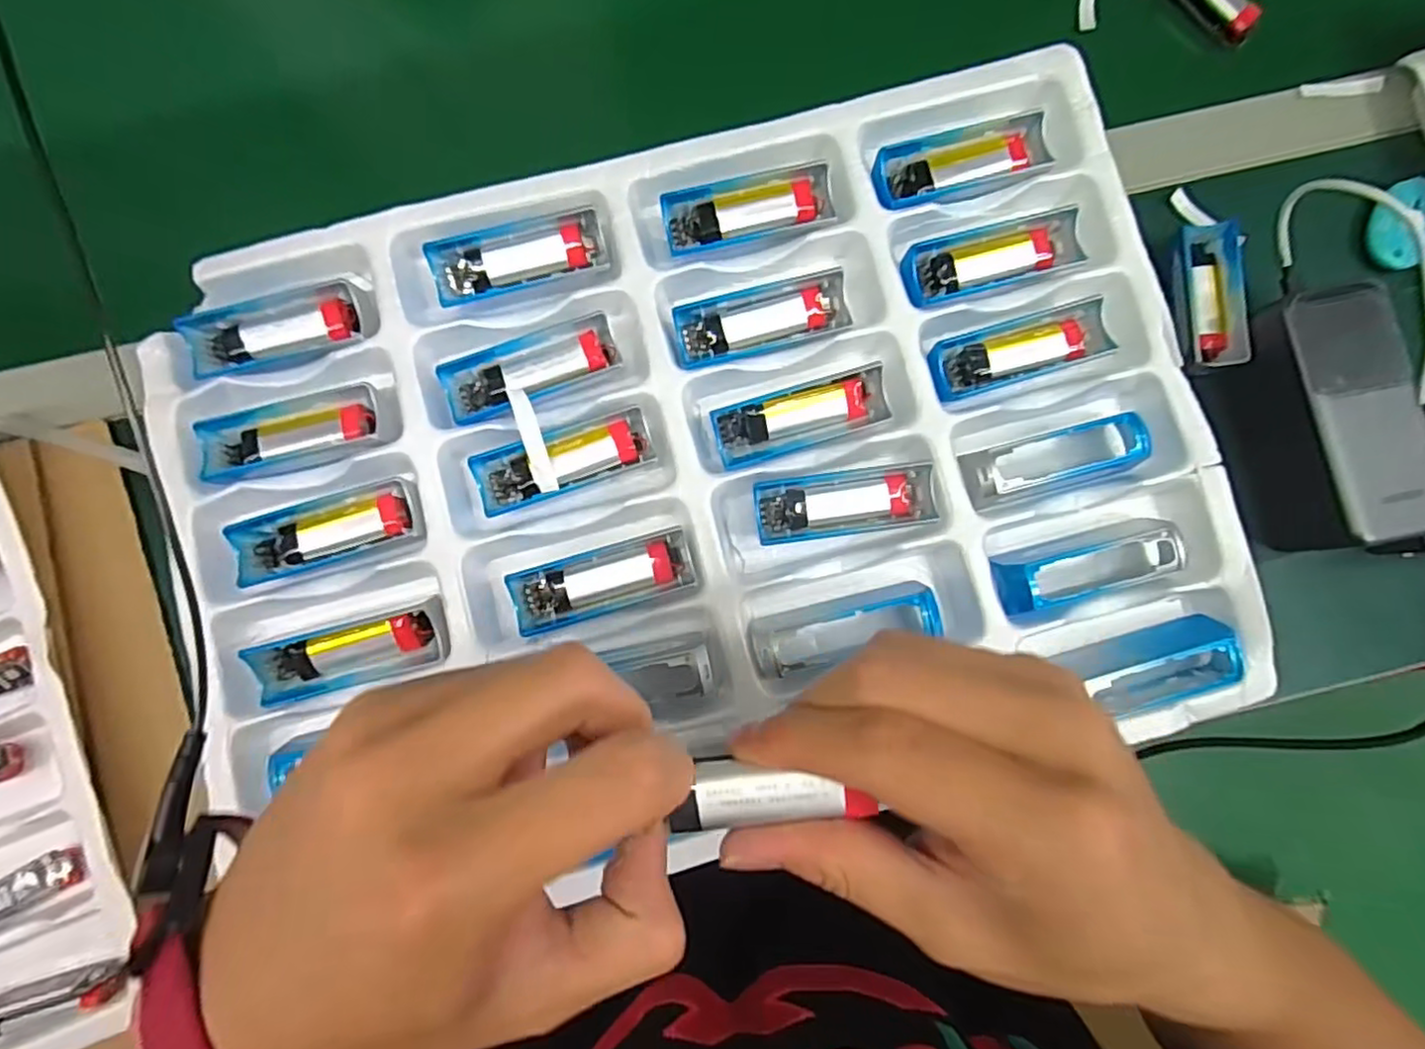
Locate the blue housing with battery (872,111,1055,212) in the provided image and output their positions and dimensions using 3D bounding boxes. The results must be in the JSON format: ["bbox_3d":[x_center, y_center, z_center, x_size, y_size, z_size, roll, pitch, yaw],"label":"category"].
[{"bbox_3d":[0.115,-0.171,0.312,0.081,0.012,0.030,-17,85,-3],"label":"blue housing with battery"}]

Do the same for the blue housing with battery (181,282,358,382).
[{"bbox_3d":[-0.199,-0.089,0.303,0.078,0.010,0.029,-13,85,-2],"label":"blue housing with battery"}]

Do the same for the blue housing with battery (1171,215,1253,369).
[{"bbox_3d":[0.271,-0.127,0.364,0.032,0.017,0.079,0,85,-1],"label":"blue housing with battery"}]

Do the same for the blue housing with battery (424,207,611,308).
[{"bbox_3d":[-0.089,-0.124,0.306,0.078,0.016,0.027,-17,85,-3],"label":"blue housing with battery"}]

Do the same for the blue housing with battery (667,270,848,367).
[{"bbox_3d":[0.022,-0.095,0.305,0.079,0.016,0.027,-15,85,-2],"label":"blue housing with battery"}]

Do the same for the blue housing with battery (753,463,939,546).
[{"bbox_3d":[0.059,-0.009,0.299,0.078,0.013,0.028,-7,85,-2],"label":"blue housing with battery"}]

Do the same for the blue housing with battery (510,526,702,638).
[{"bbox_3d":[-0.048,0.025,0.294,0.078,0.016,0.027,-16,85,-3],"label":"blue housing with battery"}]

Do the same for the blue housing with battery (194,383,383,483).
[{"bbox_3d":[-0.187,-0.042,0.297,0.078,0.011,0.031,-13,85,-2],"label":"blue housing with battery"}]

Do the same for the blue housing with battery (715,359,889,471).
[{"bbox_3d":[0.041,-0.050,0.301,0.077,0.014,0.027,-17,85,-3],"label":"blue housing with battery"}]

